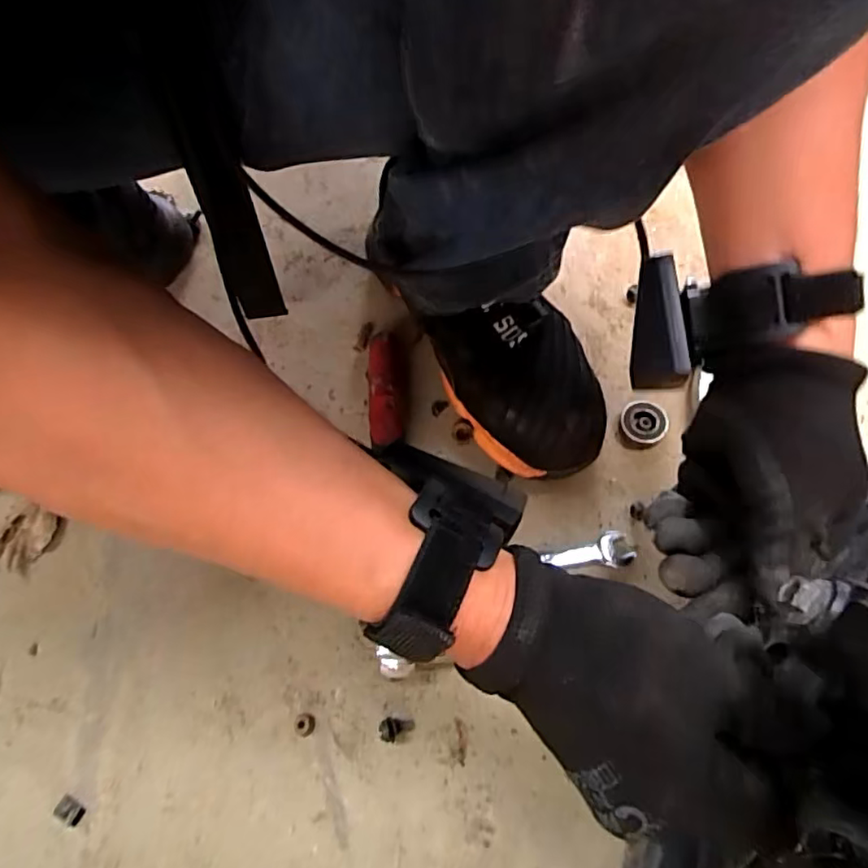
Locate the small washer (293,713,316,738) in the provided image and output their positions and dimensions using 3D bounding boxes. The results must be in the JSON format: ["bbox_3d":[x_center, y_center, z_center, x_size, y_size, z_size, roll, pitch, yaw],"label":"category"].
[{"bbox_3d":[-0.082,0.183,0.370,0.014,0.007,0.013,1,64,-1],"label":"small washer"}]

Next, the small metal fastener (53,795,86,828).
[{"bbox_3d":[-0.220,0.227,0.354,0.019,0.004,0.012,31,67,13],"label":"small metal fastener"}]

